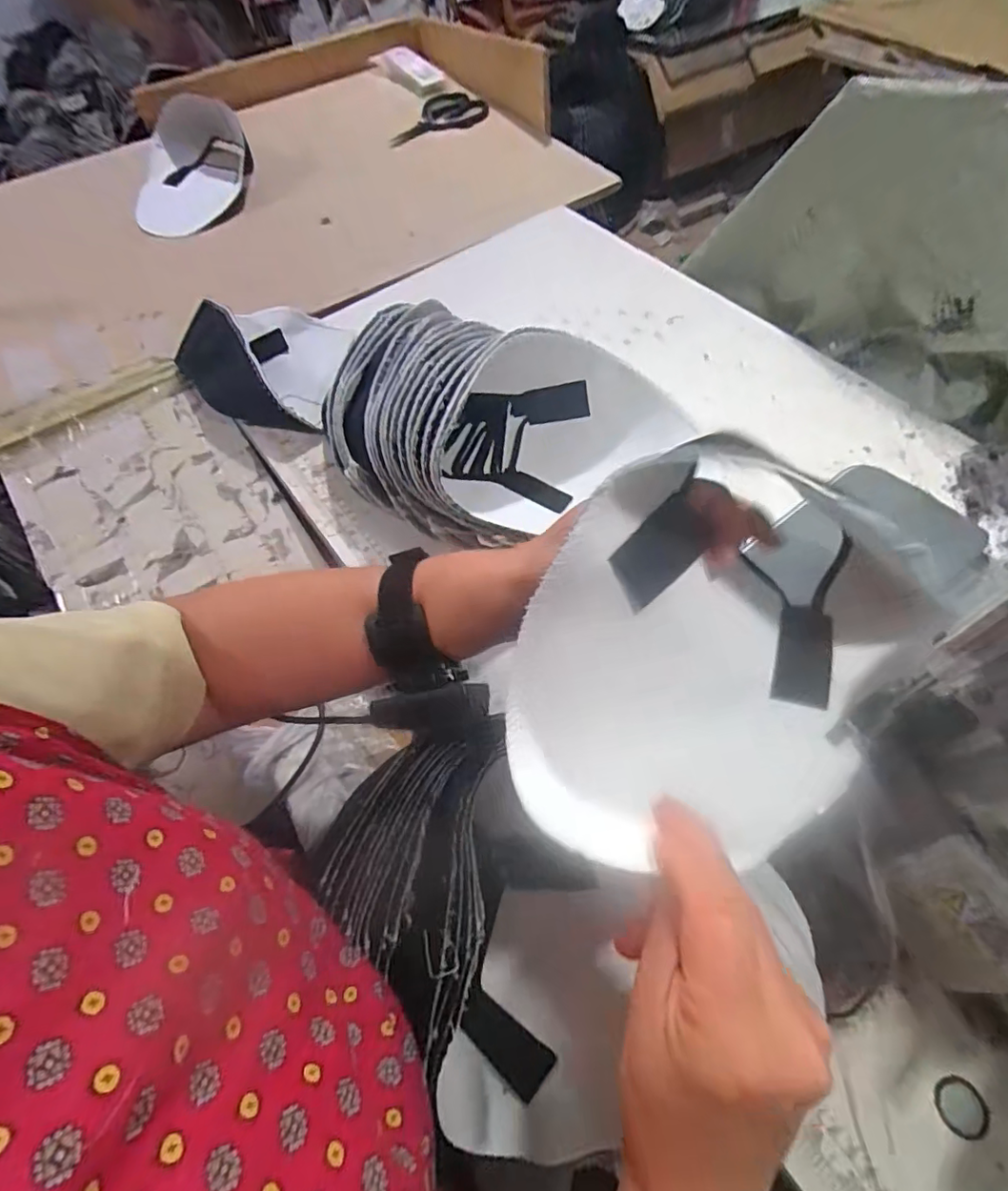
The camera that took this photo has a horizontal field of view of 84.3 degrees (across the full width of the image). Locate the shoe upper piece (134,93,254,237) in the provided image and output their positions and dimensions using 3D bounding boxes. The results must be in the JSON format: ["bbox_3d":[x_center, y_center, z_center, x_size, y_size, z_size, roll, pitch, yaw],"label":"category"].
[{"bbox_3d":[-0.441,-0.611,0.786,0.163,0.086,0.255,-9,59,-1],"label":"shoe upper piece"}]

